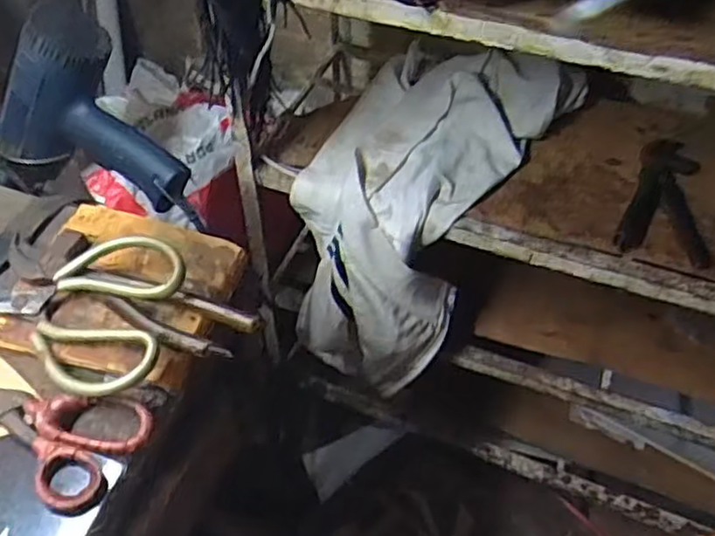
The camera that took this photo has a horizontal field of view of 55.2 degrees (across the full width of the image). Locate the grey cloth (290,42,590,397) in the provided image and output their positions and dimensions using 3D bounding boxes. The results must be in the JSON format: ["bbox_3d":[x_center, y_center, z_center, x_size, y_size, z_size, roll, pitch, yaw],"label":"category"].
[{"bbox_3d":[0.056,-0.060,0.790,0.196,0.257,0.282,30,55,24],"label":"grey cloth"}]

